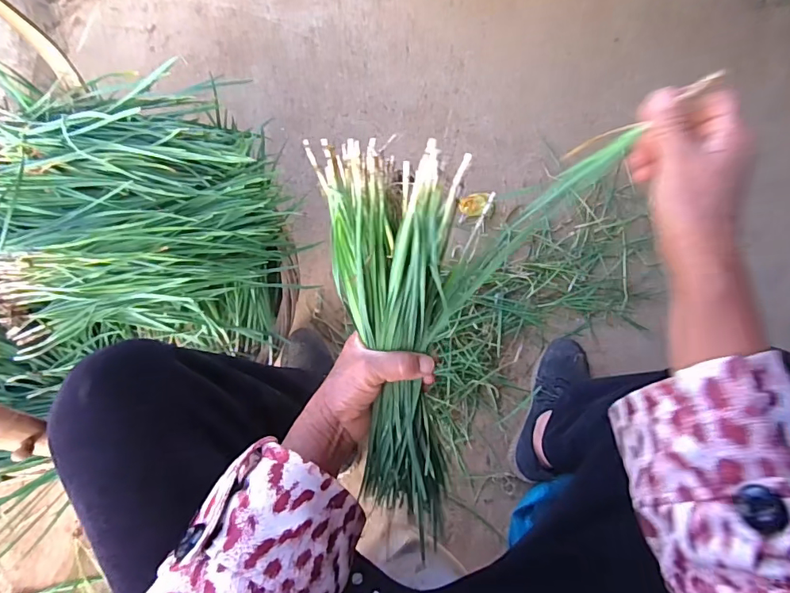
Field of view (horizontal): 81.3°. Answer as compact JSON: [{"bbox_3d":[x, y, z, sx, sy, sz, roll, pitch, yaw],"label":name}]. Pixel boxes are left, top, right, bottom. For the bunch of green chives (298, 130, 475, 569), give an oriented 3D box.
[{"bbox_3d":[0.002,0.032,0.397,0.107,0.052,0.323,-6,97,-2],"label":"bunch of green chives"}]

